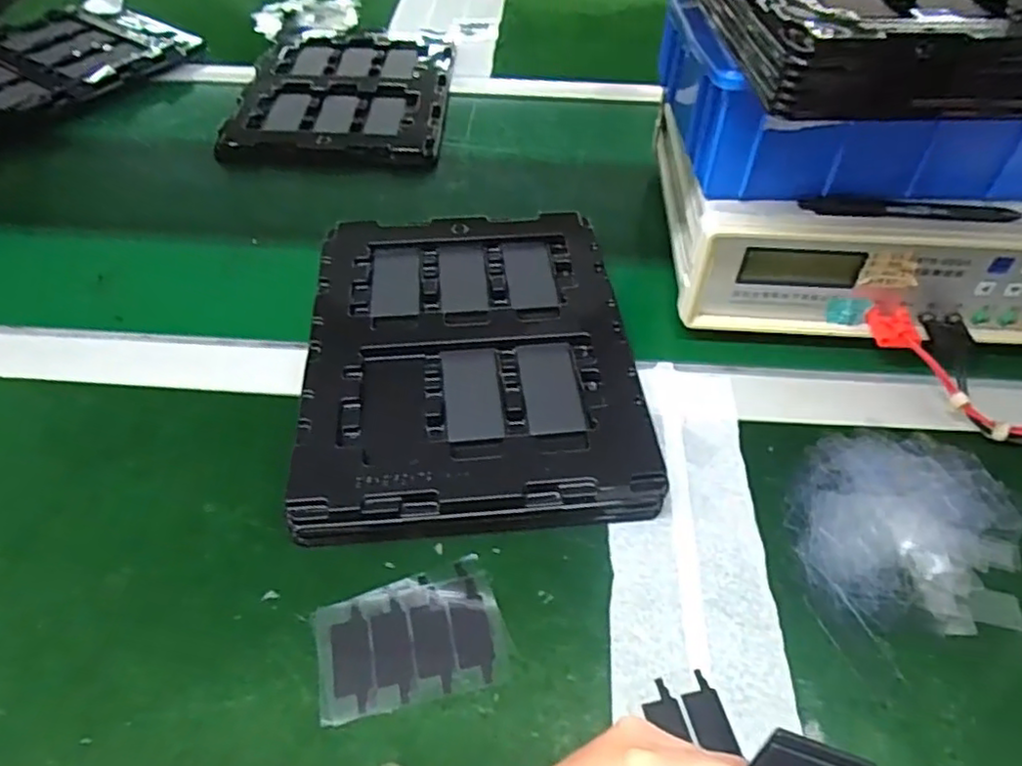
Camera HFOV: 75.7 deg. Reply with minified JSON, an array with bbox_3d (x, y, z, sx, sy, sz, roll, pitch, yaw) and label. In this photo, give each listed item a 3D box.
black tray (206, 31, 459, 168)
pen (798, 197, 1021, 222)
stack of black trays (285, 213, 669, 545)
[{"bbox_3d":[-0.184,-0.321,0.738,0.222,0.025,0.268,2,49,1],"label":"black tray"},{"bbox_3d":[0.264,-0.115,0.435,0.138,0.010,0.015,4,49,3],"label":"pen"},{"bbox_3d":[-0.028,-0.024,0.465,0.218,0.034,0.275,-3,49,-4],"label":"stack of black trays"}]

